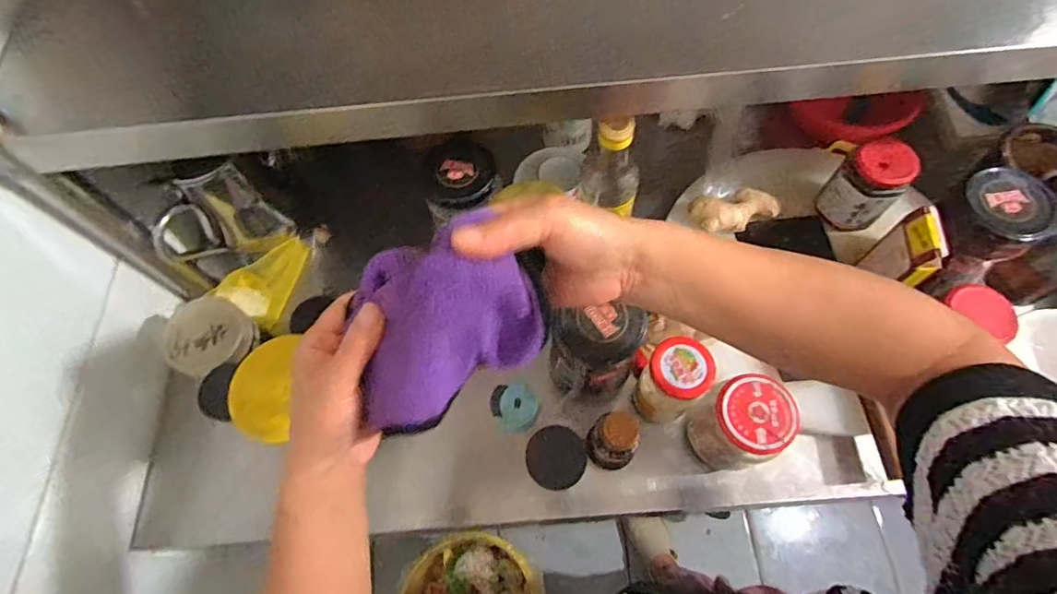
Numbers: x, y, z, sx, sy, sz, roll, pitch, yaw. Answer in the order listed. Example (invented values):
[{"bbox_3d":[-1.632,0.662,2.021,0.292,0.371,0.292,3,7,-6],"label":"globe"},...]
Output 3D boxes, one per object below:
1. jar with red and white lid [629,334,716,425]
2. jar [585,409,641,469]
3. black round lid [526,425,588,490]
[{"bbox_3d":[0.142,0.086,0.522,0.058,0.110,0.056,-1,65,3],"label":"jar with red and white lid"},{"bbox_3d":[0.086,0.145,0.523,0.042,0.087,0.045,-1,65,3],"label":"jar"},{"bbox_3d":[0.027,0.153,0.497,0.055,0.012,0.056,-1,65,3],"label":"black round lid"}]

